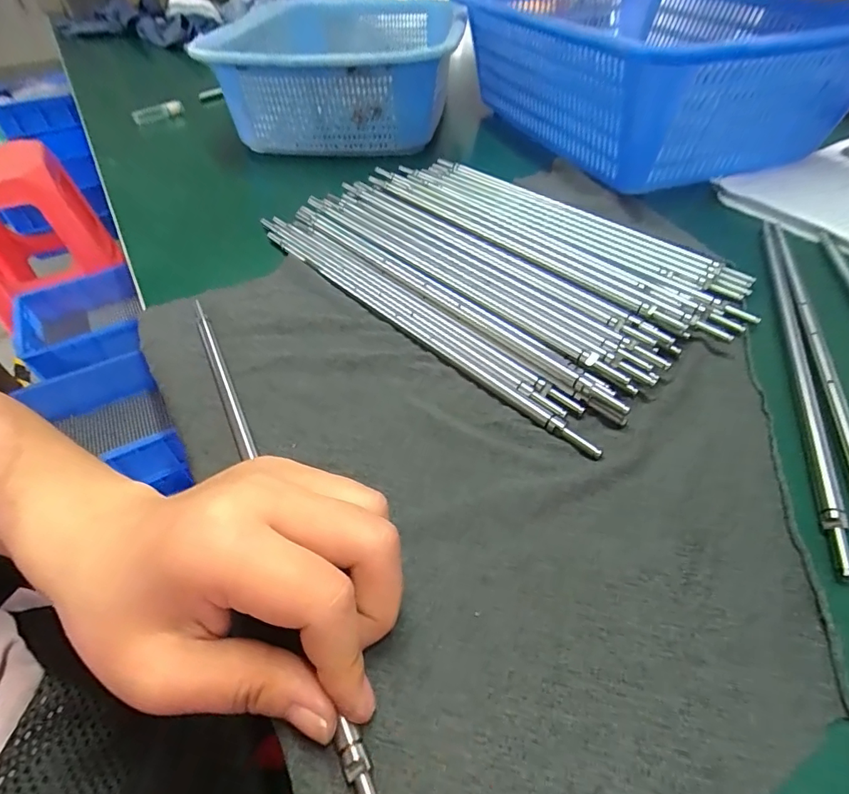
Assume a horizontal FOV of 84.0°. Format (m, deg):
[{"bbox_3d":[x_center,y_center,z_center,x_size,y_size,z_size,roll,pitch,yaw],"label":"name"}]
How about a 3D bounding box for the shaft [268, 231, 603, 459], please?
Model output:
[{"bbox_3d":[-0.018,-0.045,0.279,0.009,0.006,0.272,-36,56,-26],"label":"shaft"}]

